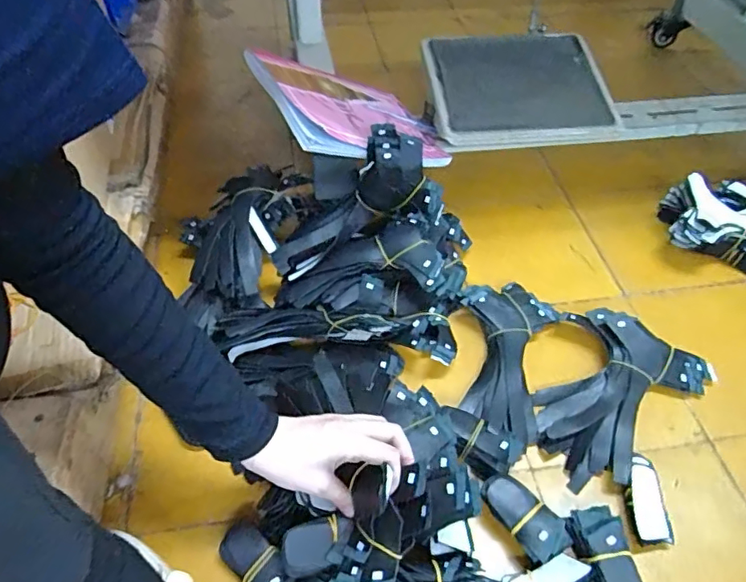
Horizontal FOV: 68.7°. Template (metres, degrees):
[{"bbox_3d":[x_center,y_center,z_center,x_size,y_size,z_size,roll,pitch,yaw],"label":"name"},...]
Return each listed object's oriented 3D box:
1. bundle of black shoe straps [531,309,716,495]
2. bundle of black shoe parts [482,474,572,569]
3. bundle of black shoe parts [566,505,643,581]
[{"bbox_3d":[0.257,0.097,0.604,0.213,0.034,0.157,-31,58,-25],"label":"bundle of black shoe straps"},{"bbox_3d":[0.141,0.211,0.513,0.044,0.028,0.082,-25,56,-21],"label":"bundle of black shoe parts"},{"bbox_3d":[0.207,0.246,0.487,0.045,0.032,0.099,-6,51,-7],"label":"bundle of black shoe parts"}]

